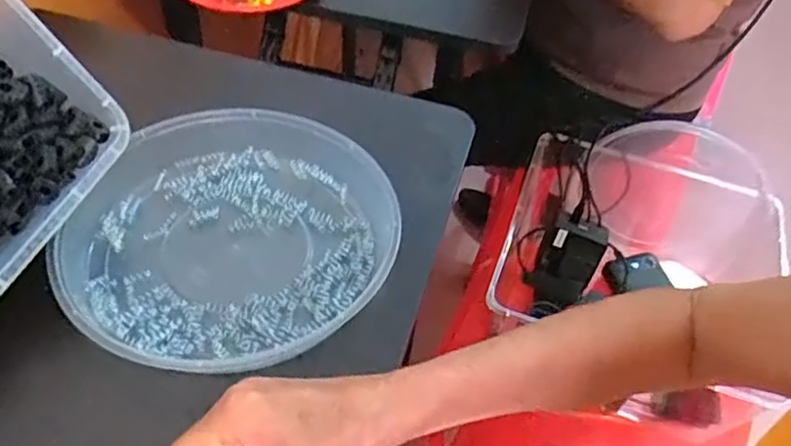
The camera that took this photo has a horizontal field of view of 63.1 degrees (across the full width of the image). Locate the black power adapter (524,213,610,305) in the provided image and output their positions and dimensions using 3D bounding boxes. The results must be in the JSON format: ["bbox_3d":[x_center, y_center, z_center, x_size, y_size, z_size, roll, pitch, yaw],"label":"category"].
[{"bbox_3d":[0.216,0.046,0.812,0.070,0.049,0.113,27,90,-3],"label":"black power adapter"}]

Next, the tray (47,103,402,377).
[{"bbox_3d":[-0.121,0.005,0.468,0.224,0.037,0.227,3,47,-4],"label":"tray"}]

